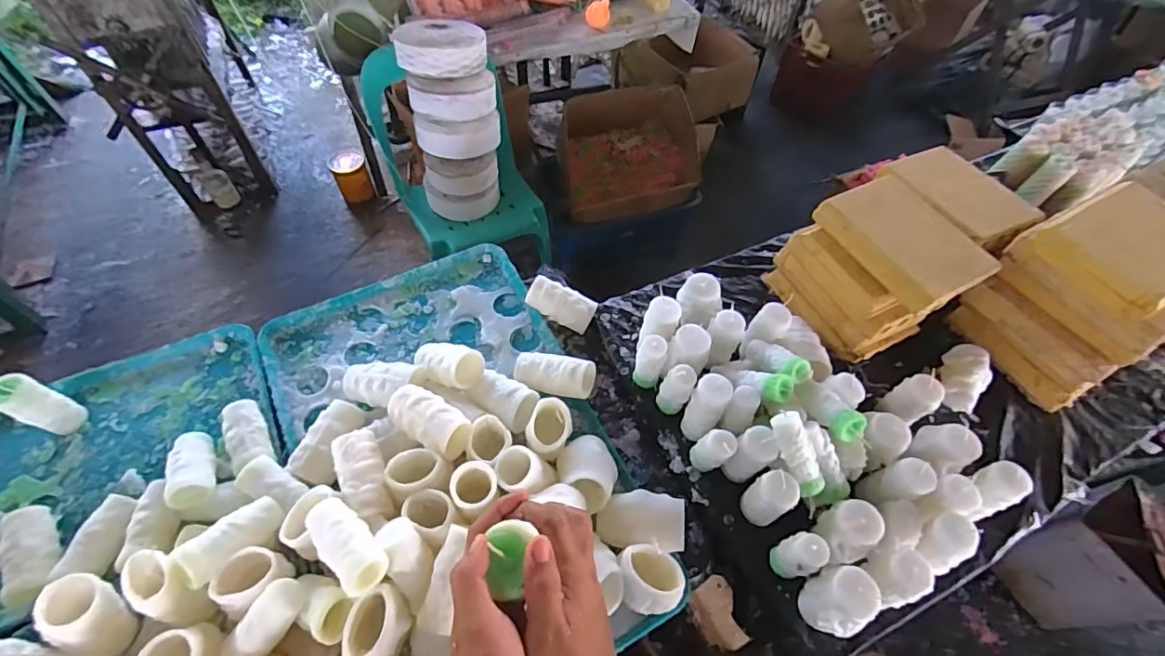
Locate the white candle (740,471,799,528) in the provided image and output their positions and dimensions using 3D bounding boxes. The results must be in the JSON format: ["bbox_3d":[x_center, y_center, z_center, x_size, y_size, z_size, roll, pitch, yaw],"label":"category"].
[{"bbox_3d":[0.242,0.221,0.673,0.044,0.098,0.051,-12,59,-11],"label":"white candle"}]

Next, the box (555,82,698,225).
[{"bbox_3d":[0.142,-0.575,1.725,0.443,0.244,0.388,-8,59,-9],"label":"box"}]

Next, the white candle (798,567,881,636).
[{"bbox_3d":[0.298,0.324,0.610,0.061,0.094,0.068,12,58,4],"label":"white candle"}]

